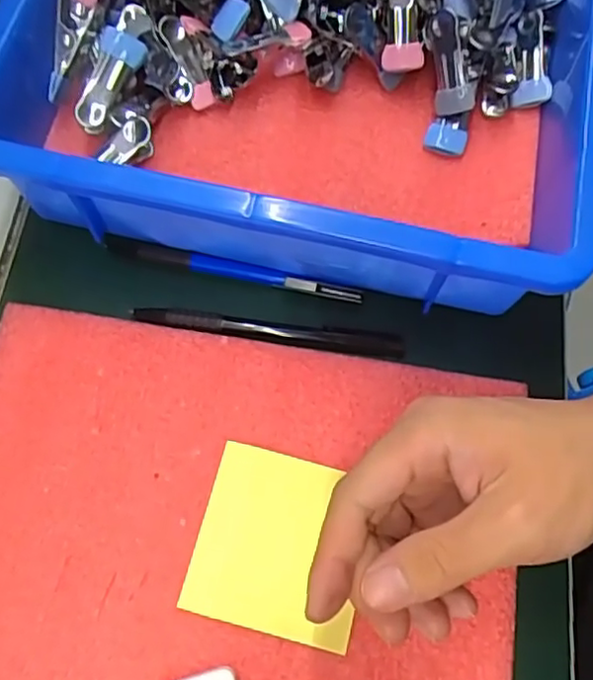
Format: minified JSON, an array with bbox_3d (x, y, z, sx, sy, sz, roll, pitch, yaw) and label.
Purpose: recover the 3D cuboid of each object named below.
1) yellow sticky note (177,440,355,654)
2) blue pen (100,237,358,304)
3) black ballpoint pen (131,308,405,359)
[{"bbox_3d":[-0.007,0.092,0.289,0.073,0.005,0.075,14,70,5],"label":"yellow sticky note"},{"bbox_3d":[-0.034,-0.038,0.341,0.139,0.006,0.009,12,70,5],"label":"blue pen"},{"bbox_3d":[-0.014,-0.005,0.331,0.139,0.009,0.011,7,70,3],"label":"black ballpoint pen"}]

